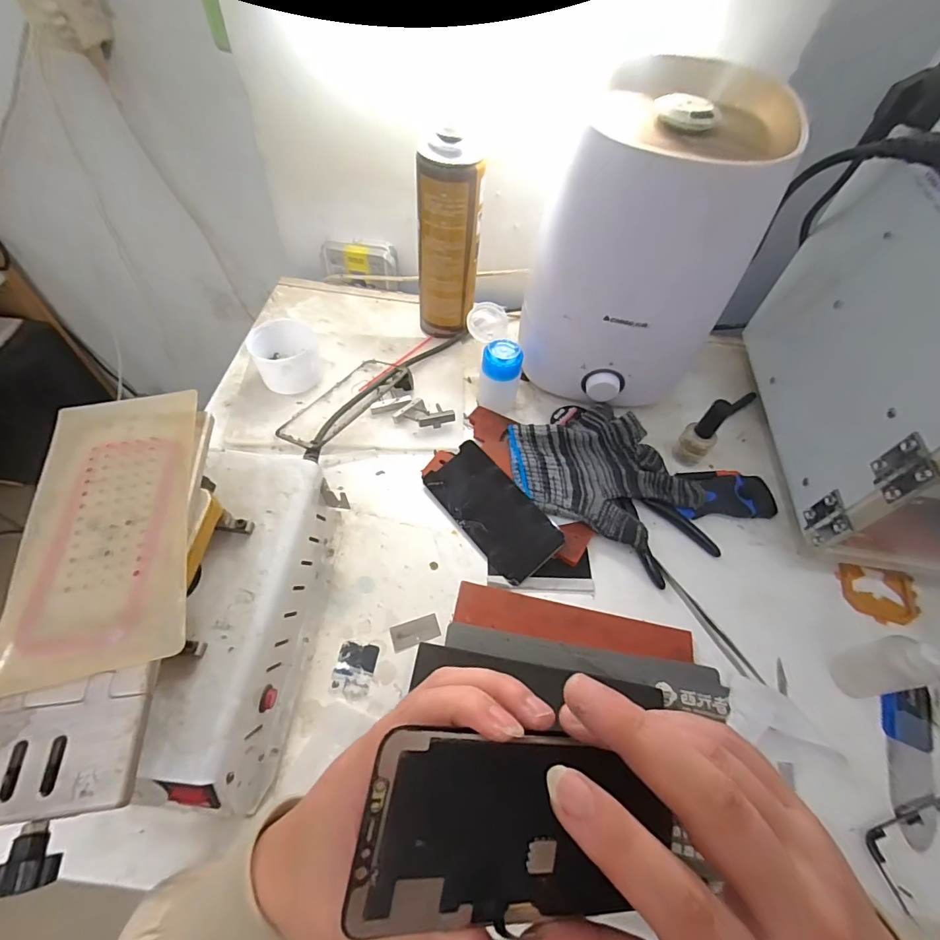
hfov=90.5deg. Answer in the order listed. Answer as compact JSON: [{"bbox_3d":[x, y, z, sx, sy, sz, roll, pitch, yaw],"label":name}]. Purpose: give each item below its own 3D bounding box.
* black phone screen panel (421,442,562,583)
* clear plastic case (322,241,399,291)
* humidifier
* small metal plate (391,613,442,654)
[{"bbox_3d":[0.021,0.036,0.430,0.064,0.004,0.132,-41,69,-6],"label":"black phone screen panel"},{"bbox_3d":[-0.139,-0.264,0.601,0.091,0.050,0.026,6,56,-1],"label":"clear plastic case"},{"bbox_3d":[0.158,-0.186,0.429,0.162,0.256,0.148,36,60,18],"label":"humidifier"},{"bbox_3d":[-0.044,0.130,0.375,0.038,0.004,0.020,-15,59,-14],"label":"small metal plate"}]

